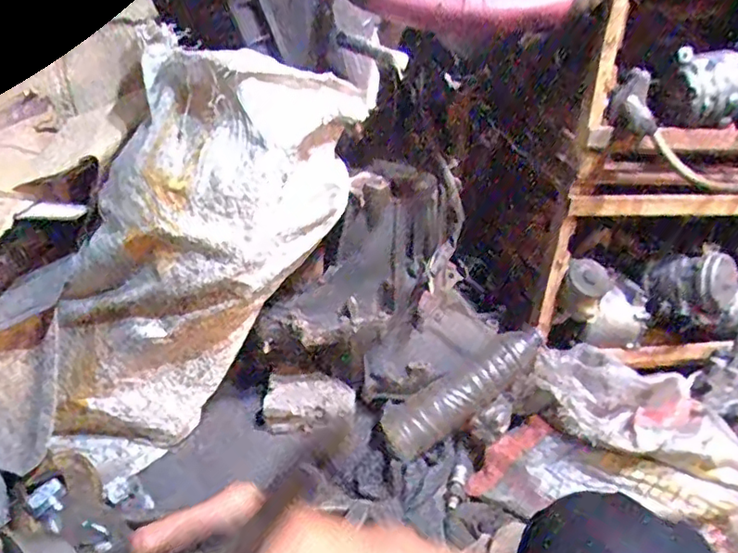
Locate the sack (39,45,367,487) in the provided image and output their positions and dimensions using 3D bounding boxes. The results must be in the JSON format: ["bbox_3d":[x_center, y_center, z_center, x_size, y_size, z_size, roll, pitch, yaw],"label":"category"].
[{"bbox_3d":[-0.264,-0.008,0.891,0.323,0.682,0.221,23,25,-19],"label":"sack"}]

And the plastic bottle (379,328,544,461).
[{"bbox_3d":[0.171,0.192,1.007,0.323,0.081,0.088,-33,39,-8],"label":"plastic bottle"}]

